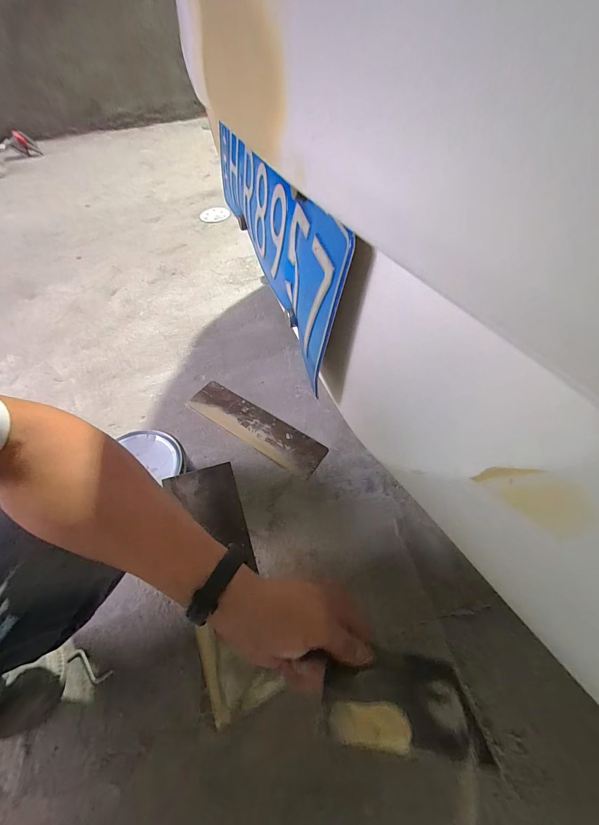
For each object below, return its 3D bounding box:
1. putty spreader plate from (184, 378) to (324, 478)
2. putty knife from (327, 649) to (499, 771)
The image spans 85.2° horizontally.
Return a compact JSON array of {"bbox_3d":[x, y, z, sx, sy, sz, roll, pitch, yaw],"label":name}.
[{"bbox_3d":[-0.101,0.031,0.727,0.336,0.008,0.091,28,60,20],"label":"putty spreader plate"},{"bbox_3d":[0.082,0.225,0.258,0.137,0.012,0.072,19,19,-15],"label":"putty knife"}]

